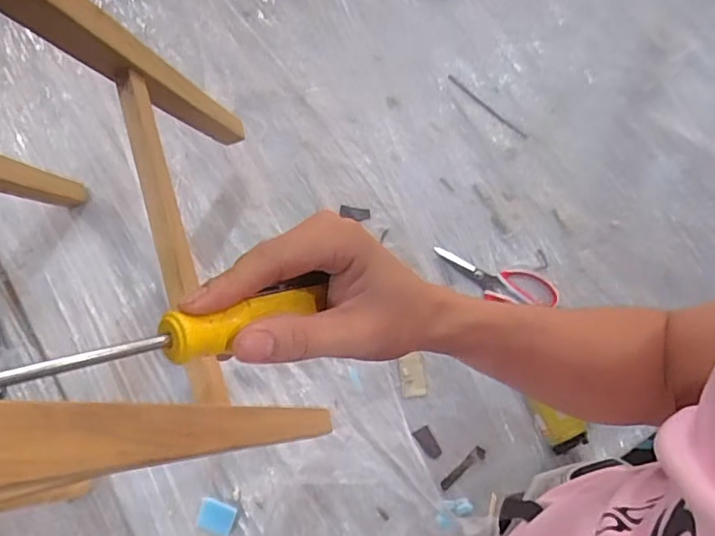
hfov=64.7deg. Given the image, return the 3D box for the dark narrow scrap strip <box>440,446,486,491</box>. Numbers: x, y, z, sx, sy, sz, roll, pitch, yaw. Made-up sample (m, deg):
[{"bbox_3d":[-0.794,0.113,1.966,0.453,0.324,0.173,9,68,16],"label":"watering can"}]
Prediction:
[{"bbox_3d":[0.144,0.272,0.764,0.076,0.006,0.017,-43,77,-10],"label":"dark narrow scrap strip"}]

